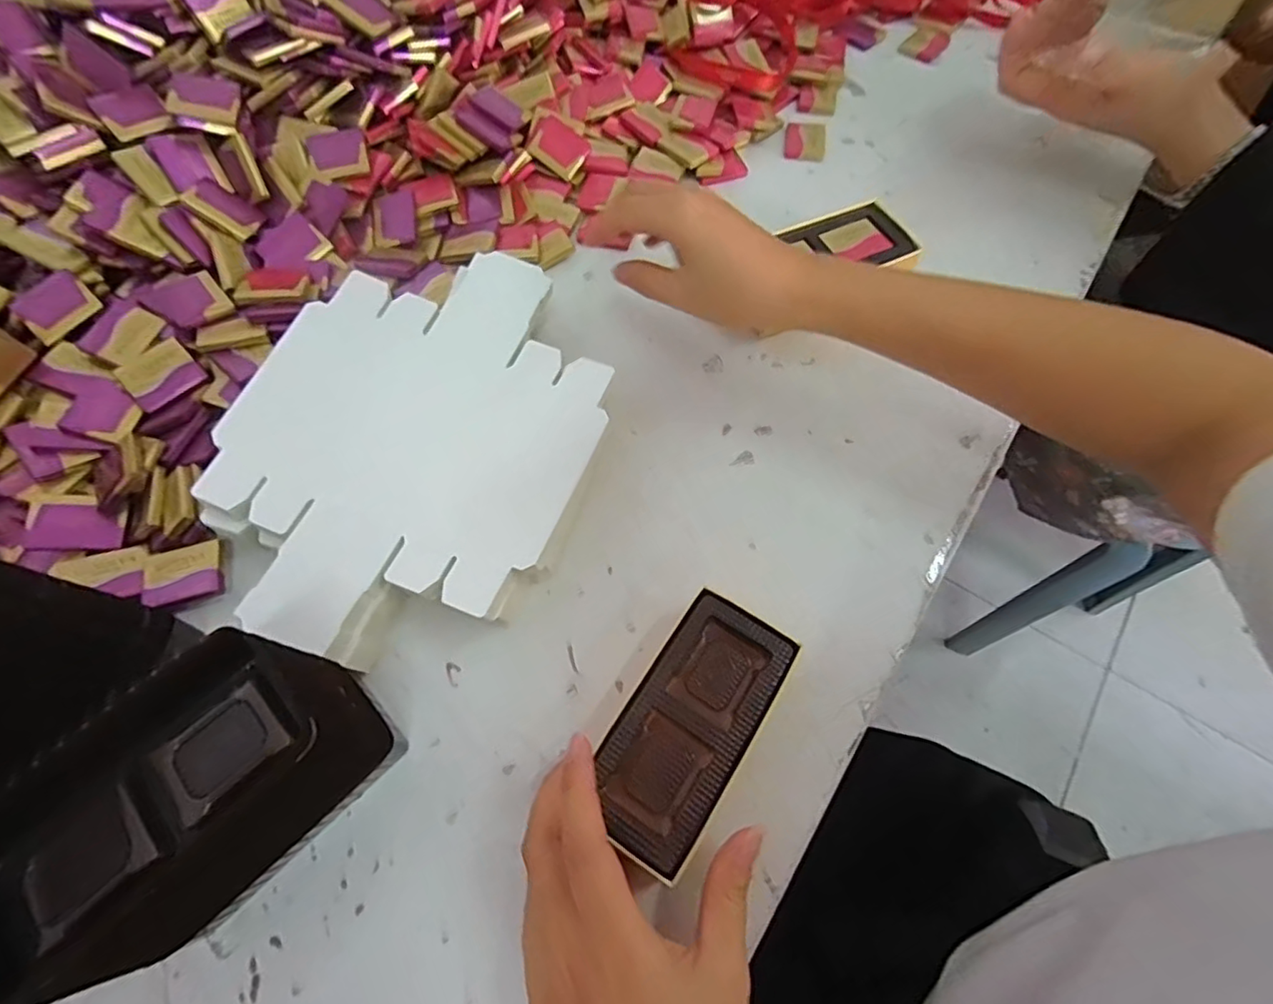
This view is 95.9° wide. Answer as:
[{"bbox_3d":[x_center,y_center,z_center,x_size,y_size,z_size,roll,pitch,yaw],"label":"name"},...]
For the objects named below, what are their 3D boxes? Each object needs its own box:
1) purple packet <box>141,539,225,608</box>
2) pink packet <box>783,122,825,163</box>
[{"bbox_3d":[-0.243,0.039,0.309,0.039,0.005,0.029,-15,65,-6],"label":"purple packet"},{"bbox_3d":[0.138,-0.296,0.469,0.033,0.006,0.038,9,65,5],"label":"pink packet"}]

